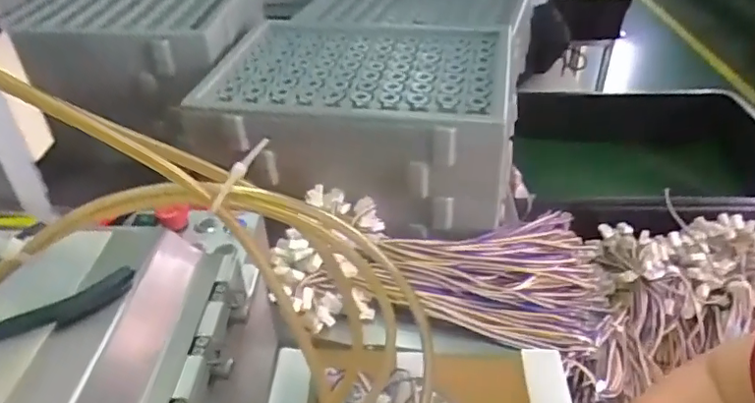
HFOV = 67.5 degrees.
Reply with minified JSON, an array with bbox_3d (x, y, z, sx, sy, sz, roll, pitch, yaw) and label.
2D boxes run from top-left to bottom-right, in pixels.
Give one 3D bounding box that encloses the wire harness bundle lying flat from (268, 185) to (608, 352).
[{"bbox_3d":[0.073,0.064,0.657,0.372,0.070,0.203,3,38,5],"label":"wire harness bundle lying flat"}]

